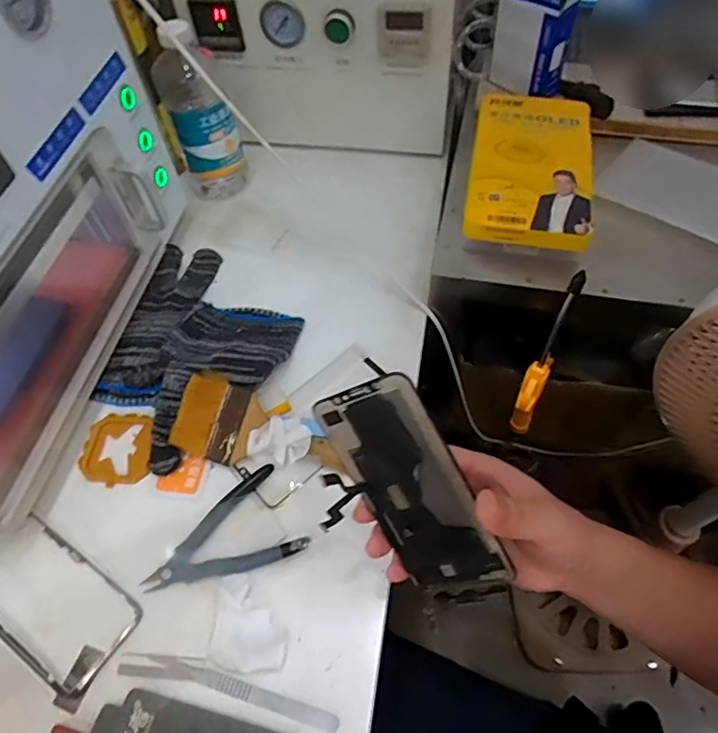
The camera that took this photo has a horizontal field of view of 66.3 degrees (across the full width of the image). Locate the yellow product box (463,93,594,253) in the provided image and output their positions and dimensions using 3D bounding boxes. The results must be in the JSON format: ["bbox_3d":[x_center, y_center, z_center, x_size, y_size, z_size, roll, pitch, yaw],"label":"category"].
[{"bbox_3d":[0.158,-0.187,0.508,0.103,0.019,0.194,8,59,8],"label":"yellow product box"}]

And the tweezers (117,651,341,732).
[{"bbox_3d":[-0.087,0.212,0.366,0.151,0.005,0.019,10,58,10],"label":"tweezers"}]

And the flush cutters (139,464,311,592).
[{"bbox_3d":[-0.105,0.127,0.414,0.113,0.009,0.075,-23,59,-11],"label":"flush cutters"}]

